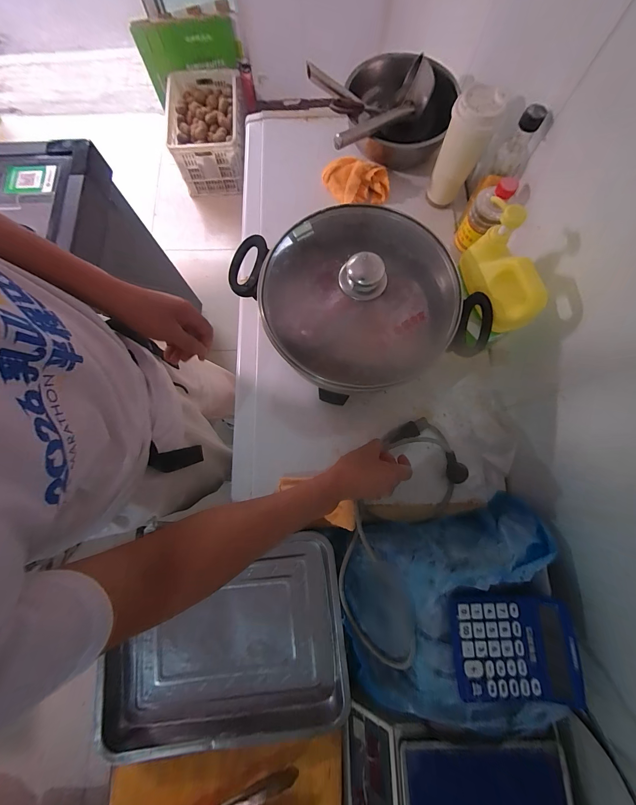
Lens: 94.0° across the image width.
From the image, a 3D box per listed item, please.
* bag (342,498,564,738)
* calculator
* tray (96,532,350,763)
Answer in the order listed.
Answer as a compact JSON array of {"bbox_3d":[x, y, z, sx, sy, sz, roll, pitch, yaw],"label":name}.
[{"bbox_3d":[0.197,0.310,0.439,0.313,0.171,0.253,-9,77,-1],"label":"bag"},{"bbox_3d":[0.252,0.316,0.378,0.146,0.025,0.117,-2,77,1],"label":"calculator"},{"bbox_3d":[-0.154,0.388,0.494,0.389,0.043,0.283,-7,77,0],"label":"tray"}]

